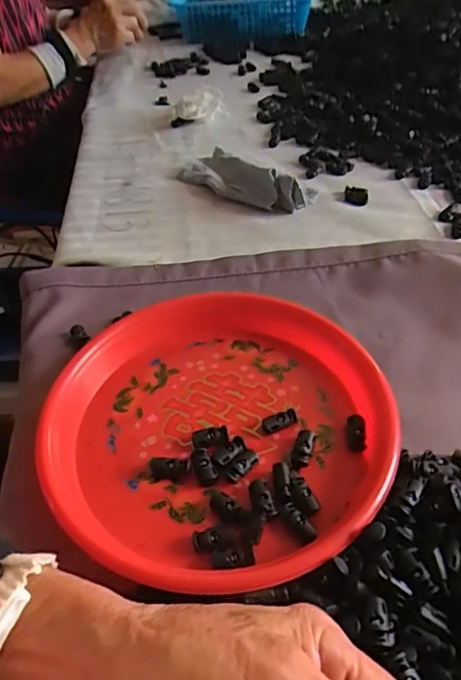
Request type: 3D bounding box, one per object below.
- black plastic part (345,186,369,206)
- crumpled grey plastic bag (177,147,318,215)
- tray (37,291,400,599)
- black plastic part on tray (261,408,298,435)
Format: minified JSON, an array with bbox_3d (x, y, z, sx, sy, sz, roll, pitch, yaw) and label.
[{"bbox_3d":[0.151,-0.175,0.640,0.028,0.010,0.026,10,47,13],"label":"black plastic part"},{"bbox_3d":[0.019,-0.208,0.656,0.180,0.045,0.070,28,53,27],"label":"crumpled grey plastic bag"},{"bbox_3d":[-0.007,0.058,0.402,0.242,0.032,0.241,2,46,5],"label":"tray"},{"bbox_3d":[0.038,0.062,0.407,0.028,0.011,0.012,-20,48,-16],"label":"black plastic part on tray"}]

